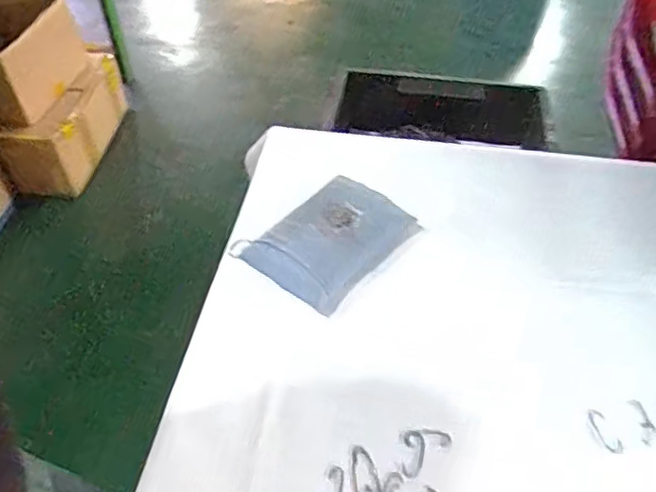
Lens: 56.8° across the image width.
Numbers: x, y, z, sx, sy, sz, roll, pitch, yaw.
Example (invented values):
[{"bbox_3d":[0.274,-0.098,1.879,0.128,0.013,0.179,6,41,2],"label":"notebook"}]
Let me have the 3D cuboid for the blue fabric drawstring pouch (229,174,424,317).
[{"bbox_3d":[0.004,-0.008,0.669,0.129,0.044,0.169,35,59,30],"label":"blue fabric drawstring pouch"}]

